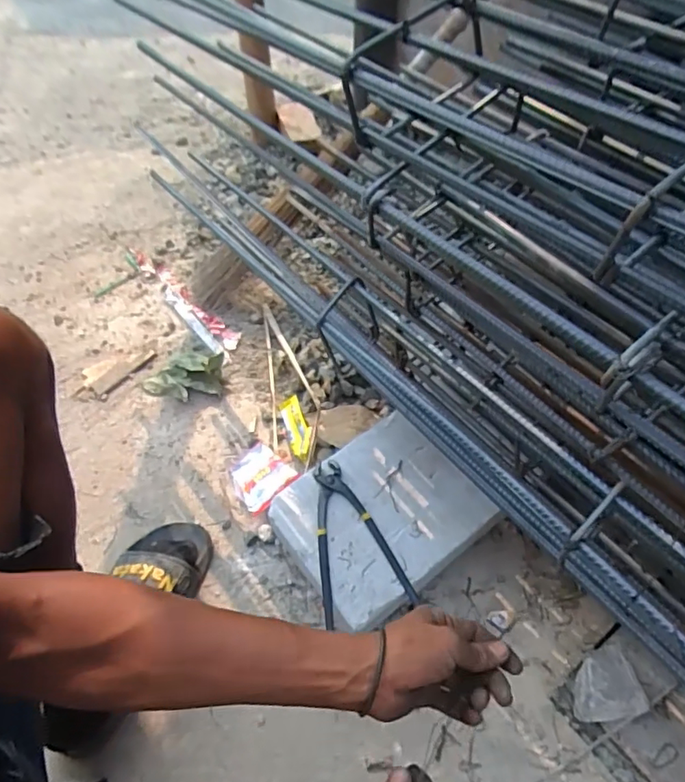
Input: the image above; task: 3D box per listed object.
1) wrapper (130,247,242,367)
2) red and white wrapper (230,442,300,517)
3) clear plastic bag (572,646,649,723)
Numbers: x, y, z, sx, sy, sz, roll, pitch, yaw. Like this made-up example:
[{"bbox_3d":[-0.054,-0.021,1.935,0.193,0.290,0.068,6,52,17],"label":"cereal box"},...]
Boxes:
[{"bbox_3d":[-0.314,-0.181,1.048,0.063,0.016,0.405,-32,57,-25],"label":"wrapper"},{"bbox_3d":[-0.126,0.129,0.791,0.096,0.022,0.086,35,58,26],"label":"red and white wrapper"},{"bbox_3d":[0.310,0.345,0.623,0.082,0.025,0.070,-7,50,-6],"label":"clear plastic bag"}]

